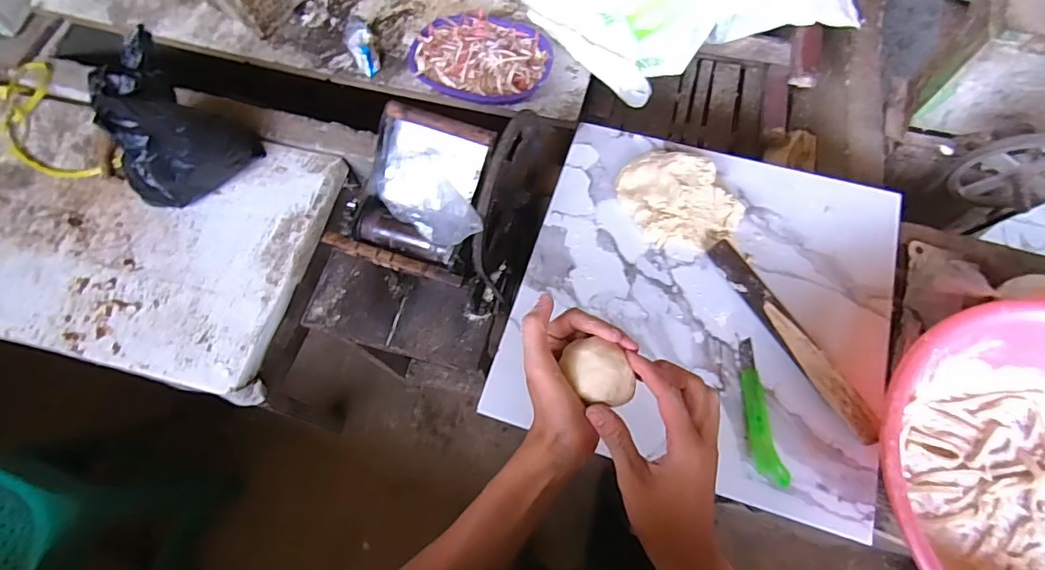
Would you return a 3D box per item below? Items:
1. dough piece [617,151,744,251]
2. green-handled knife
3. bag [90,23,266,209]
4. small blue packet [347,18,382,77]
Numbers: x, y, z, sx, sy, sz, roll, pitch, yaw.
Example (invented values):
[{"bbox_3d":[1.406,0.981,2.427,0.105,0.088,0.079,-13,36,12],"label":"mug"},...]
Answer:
[{"bbox_3d":[0.233,-0.127,0.764,0.139,0.045,0.162,-21,69,-7],"label":"dough piece"},{"bbox_3d":[0.300,0.159,0.657,0.034,0.016,0.182,-4,68,-1],"label":"green-handled knife"},{"bbox_3d":[-0.709,-0.313,1.001,0.206,0.280,0.243,34,72,13],"label":"bag"},{"bbox_3d":[-0.364,-0.539,1.167,0.061,0.069,0.126,-21,69,-7],"label":"small blue packet"}]

